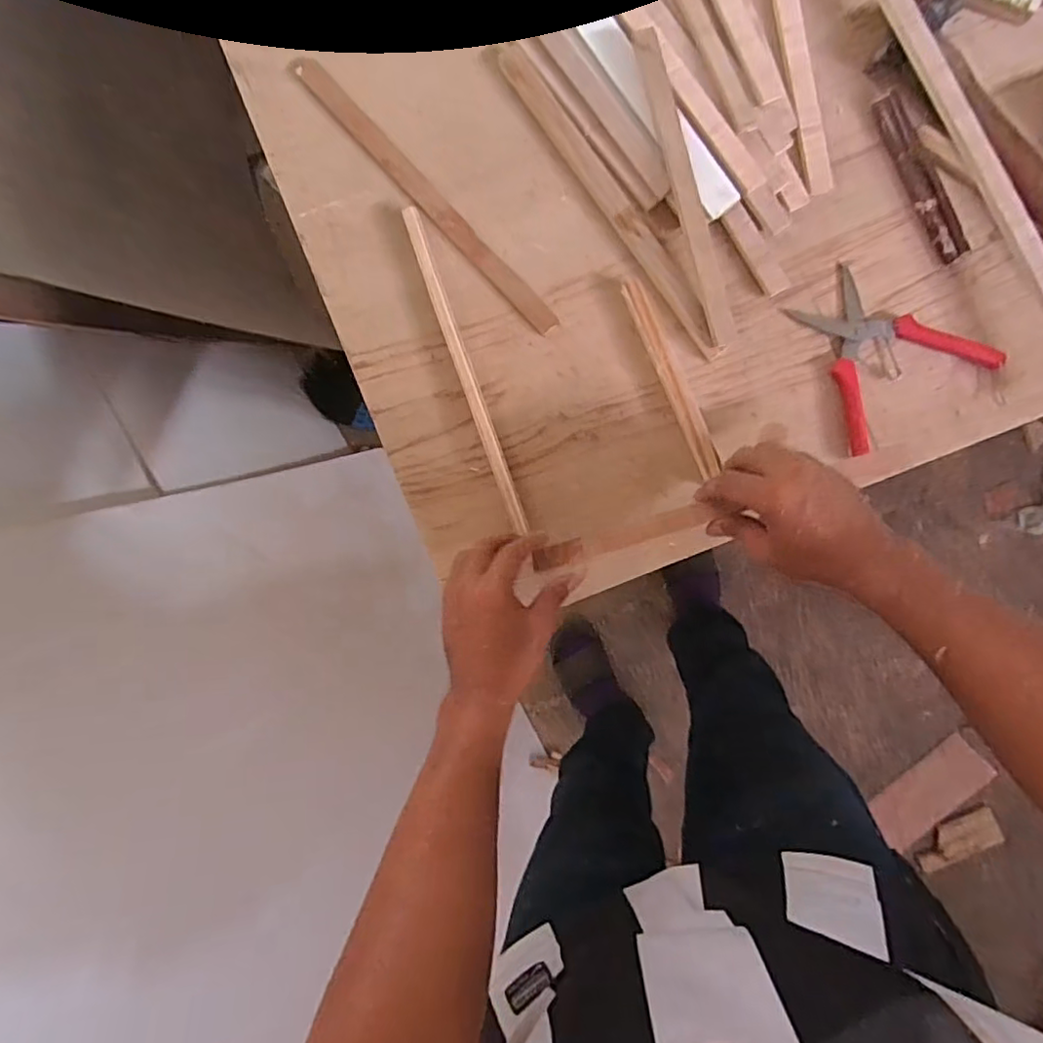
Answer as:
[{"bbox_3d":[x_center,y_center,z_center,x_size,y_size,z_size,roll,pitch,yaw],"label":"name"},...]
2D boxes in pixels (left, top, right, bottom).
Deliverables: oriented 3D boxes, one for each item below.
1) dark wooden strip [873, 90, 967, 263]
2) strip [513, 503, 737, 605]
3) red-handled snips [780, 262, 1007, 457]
[{"bbox_3d":[0.367,-0.317,0.563,0.022,0.017,0.160,-24,88,4],"label":"dark wooden strip"},{"bbox_3d":[0.086,0.014,0.540,0.153,0.010,0.020,-17,90,10],"label":"strip"},{"bbox_3d":[0.329,-0.163,0.566,0.143,0.015,0.149,-36,88,3],"label":"red-handled snips"}]

